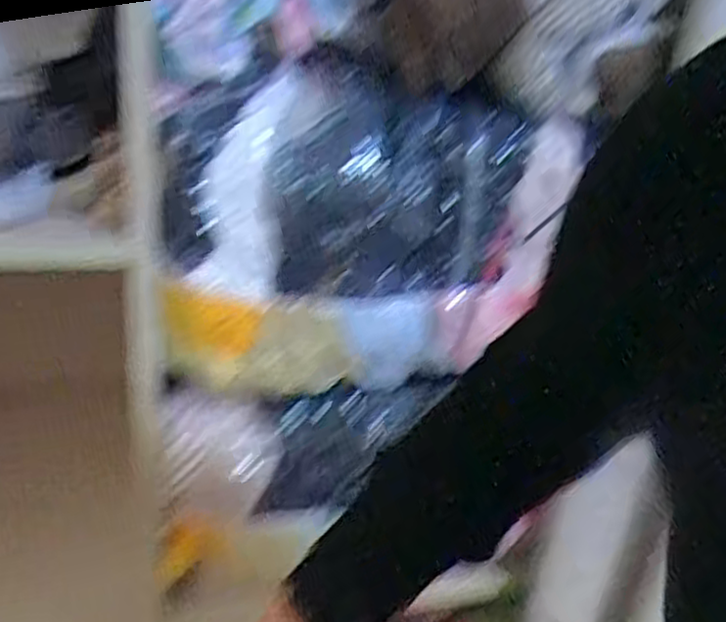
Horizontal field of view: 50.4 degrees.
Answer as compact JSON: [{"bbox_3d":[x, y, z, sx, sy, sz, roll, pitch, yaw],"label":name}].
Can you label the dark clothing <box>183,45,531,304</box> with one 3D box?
[{"bbox_3d":[-0.009,-0.110,0.689,0.276,0.225,0.064,10,7,-21],"label":"dark clothing"}]

